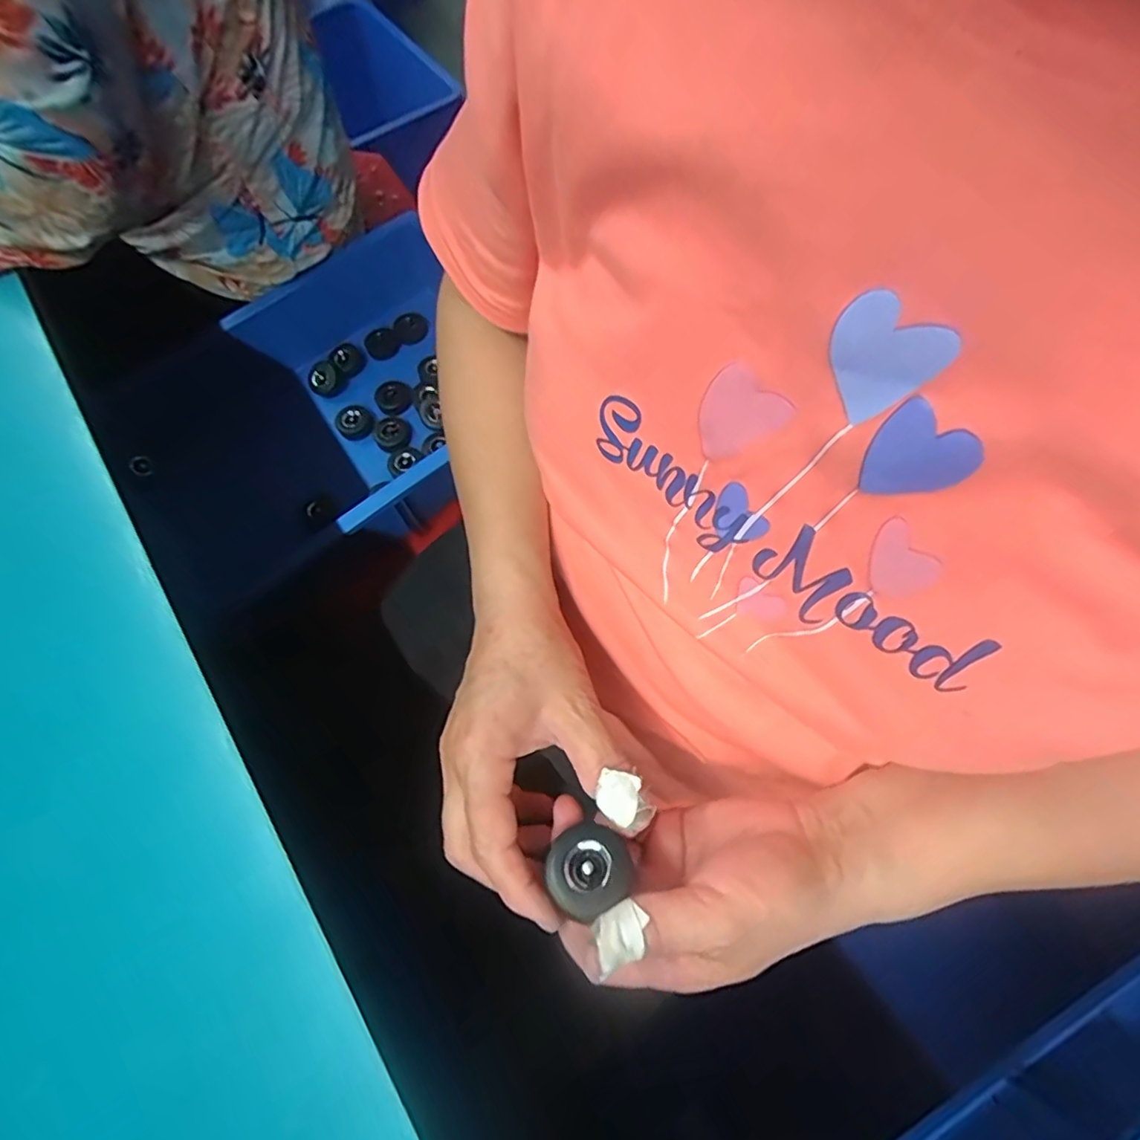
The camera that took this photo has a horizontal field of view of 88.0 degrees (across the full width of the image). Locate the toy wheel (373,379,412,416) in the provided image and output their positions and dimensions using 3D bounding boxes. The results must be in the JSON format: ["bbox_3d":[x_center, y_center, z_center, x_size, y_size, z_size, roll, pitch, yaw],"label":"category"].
[{"bbox_3d":[-0.194,-0.189,0.648,0.038,0.013,0.038,-24,68,-8],"label":"toy wheel"}]

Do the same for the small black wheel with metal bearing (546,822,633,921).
[{"bbox_3d":[0.007,0.130,0.257,0.036,0.013,0.030,-41,71,-14],"label":"small black wheel with metal bearing"}]

